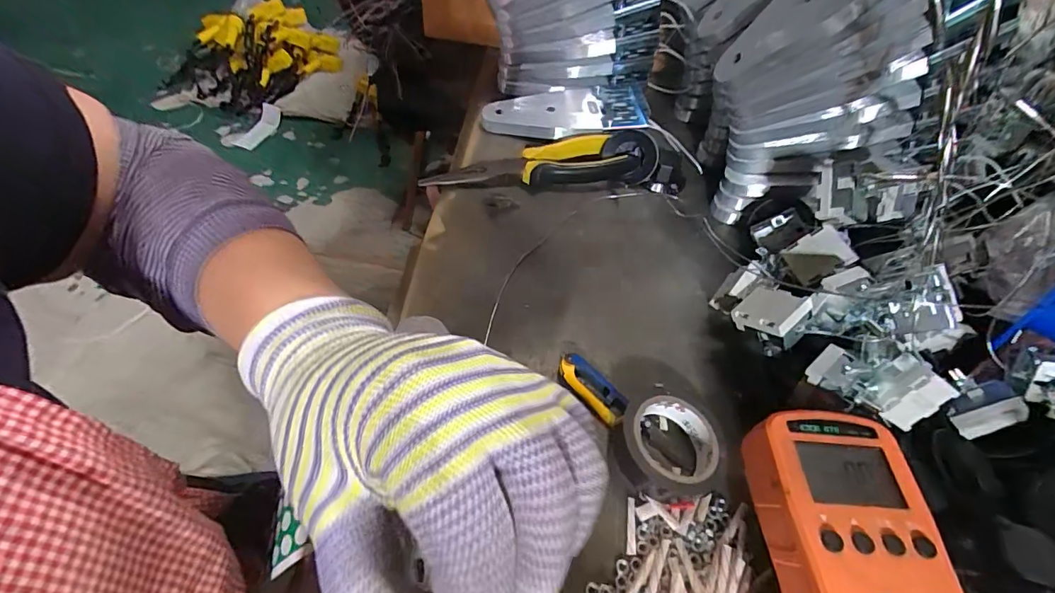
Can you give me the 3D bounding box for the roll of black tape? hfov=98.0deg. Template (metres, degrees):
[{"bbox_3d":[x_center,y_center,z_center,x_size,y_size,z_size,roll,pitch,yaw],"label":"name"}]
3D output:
[{"bbox_3d":[0.083,0.085,0.267,0.059,0.025,0.058,3,53,-3],"label":"roll of black tape"}]

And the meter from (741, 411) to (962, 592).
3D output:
[{"bbox_3d":[0.142,0.115,0.200,0.066,0.031,0.125,5,53,-1],"label":"meter"}]

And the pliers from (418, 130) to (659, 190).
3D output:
[{"bbox_3d":[0.014,-0.124,0.415,0.203,0.034,0.051,-3,53,-8],"label":"pliers"}]

